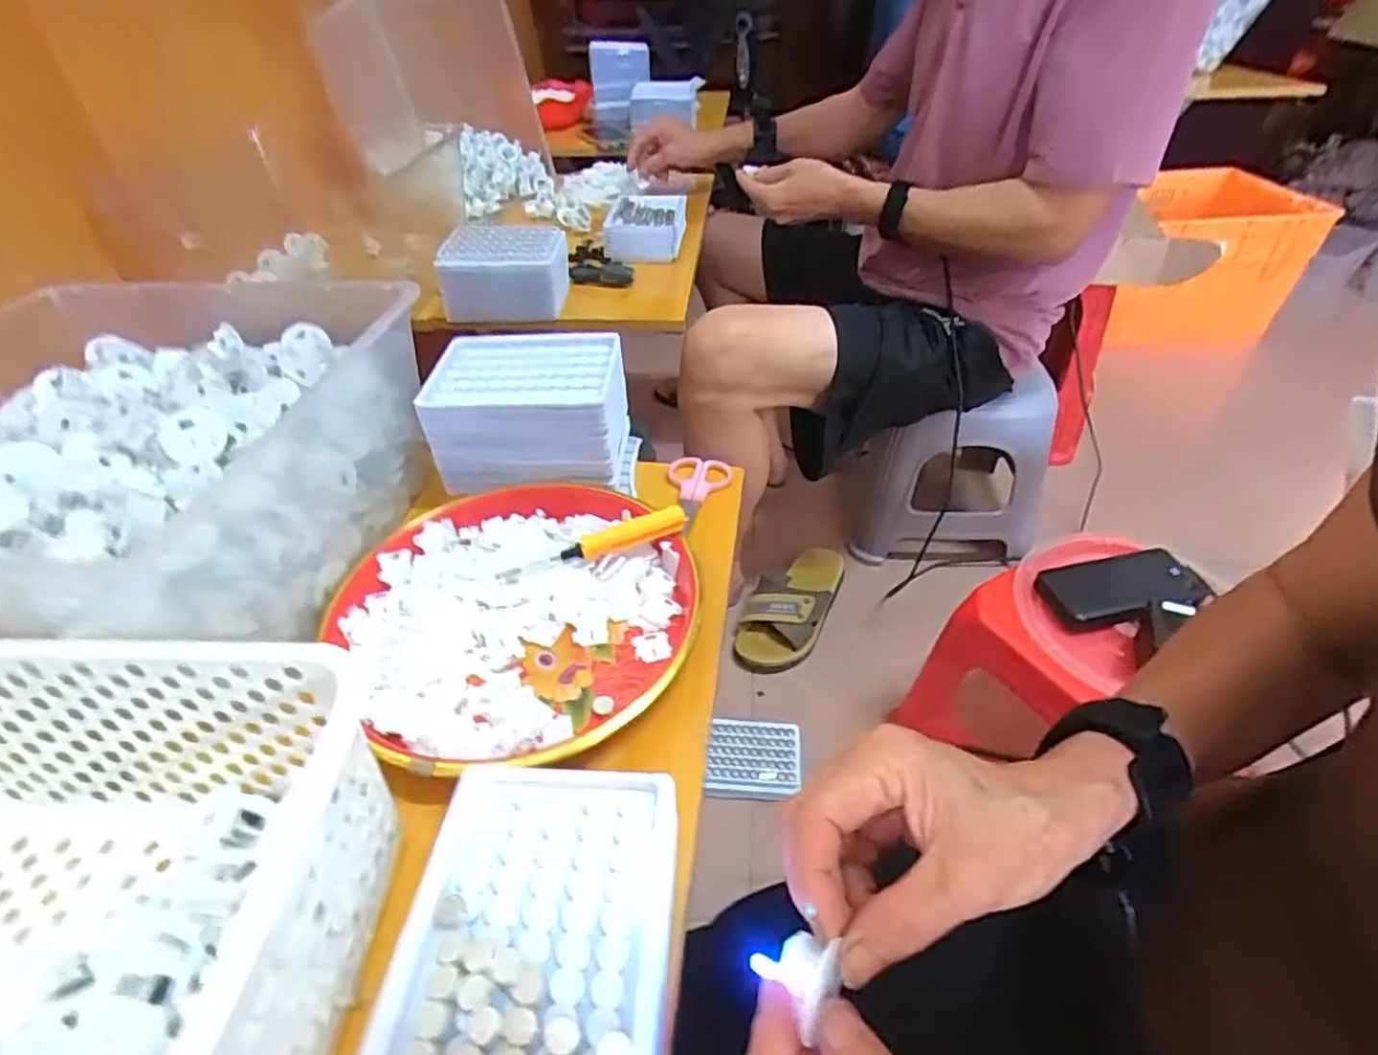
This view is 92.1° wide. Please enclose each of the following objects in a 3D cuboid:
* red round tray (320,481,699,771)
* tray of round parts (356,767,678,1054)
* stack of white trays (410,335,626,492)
[{"bbox_3d":[-0.106,0.046,0.411,0.206,0.034,0.215,-1,42,1],"label":"red round tray"},{"bbox_3d":[-0.059,0.164,0.263,0.100,0.036,0.133,1,42,3],"label":"tray of round parts"},{"bbox_3d":[-0.119,-0.089,0.508,0.132,0.080,0.094,-1,42,1],"label":"stack of white trays"}]

